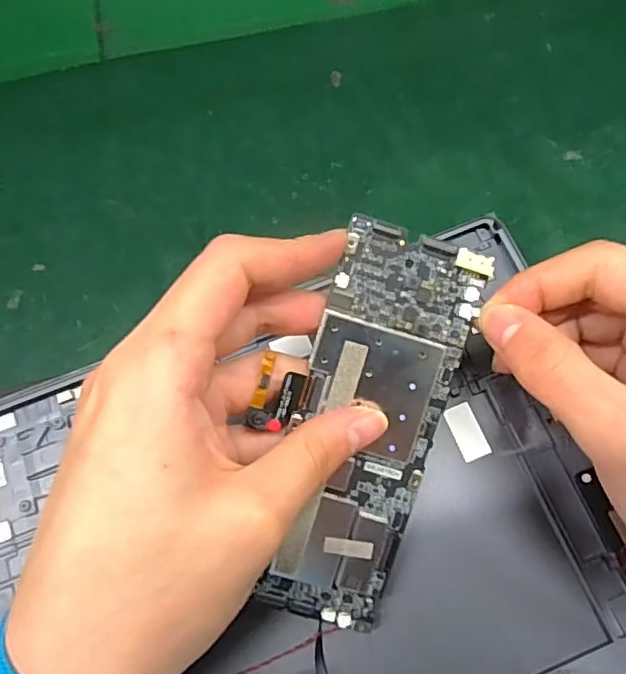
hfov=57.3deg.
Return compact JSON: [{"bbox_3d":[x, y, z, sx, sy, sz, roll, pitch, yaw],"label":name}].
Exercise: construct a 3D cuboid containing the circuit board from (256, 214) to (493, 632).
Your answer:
[{"bbox_3d":[0.016,0.029,0.177,0.043,0.004,0.123,16,95,-6],"label":"circuit board"}]

